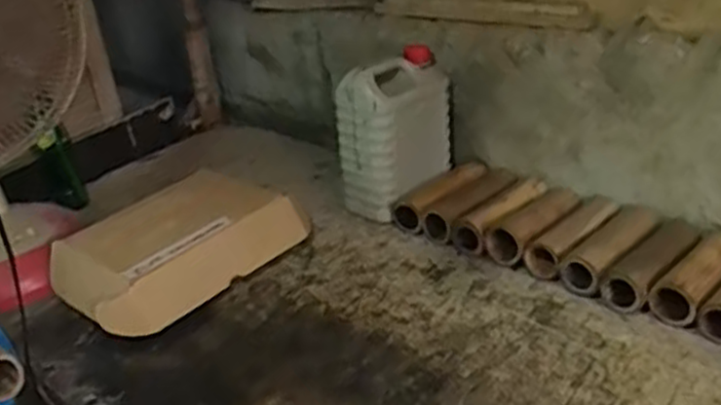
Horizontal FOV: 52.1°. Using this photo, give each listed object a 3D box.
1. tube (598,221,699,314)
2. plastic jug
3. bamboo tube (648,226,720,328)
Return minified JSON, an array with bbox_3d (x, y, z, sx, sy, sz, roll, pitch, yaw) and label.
[{"bbox_3d":[0.374,0.076,0.924,0.188,0.049,0.058,-28,33,-37],"label":"tube"},{"bbox_3d":[0.056,-0.102,1.133,0.095,0.231,0.172,15,33,38],"label":"plastic jug"},{"bbox_3d":[0.420,0.088,0.895,0.180,0.048,0.059,-28,33,-37],"label":"bamboo tube"}]

